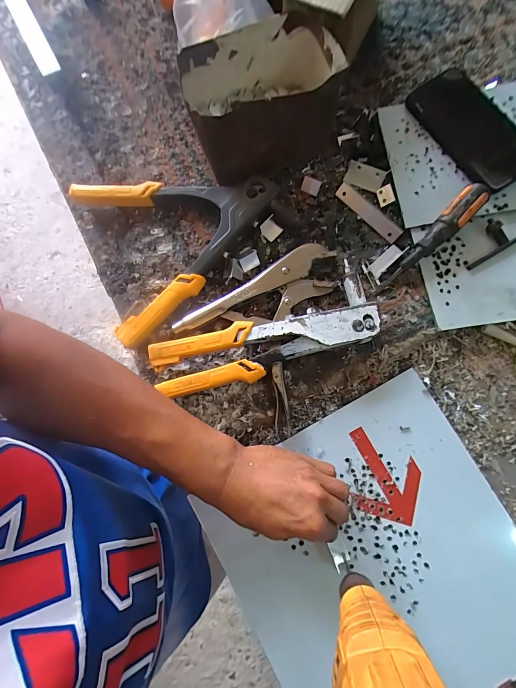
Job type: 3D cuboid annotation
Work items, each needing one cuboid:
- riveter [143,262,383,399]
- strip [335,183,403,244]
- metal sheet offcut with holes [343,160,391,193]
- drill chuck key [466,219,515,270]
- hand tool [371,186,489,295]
[{"bbox_3d":[0.008,-0.006,0.348,0.235,0.036,0.076,-20,83,-3],"label":"riveter"},{"bbox_3d":[0.135,-0.161,0.394,0.024,0.004,0.093,-43,82,-13],"label":"strip"},{"bbox_3d":[0.133,-0.209,0.399,0.046,0.005,0.027,22,83,3],"label":"metal sheet offcut with holes"},{"bbox_3d":[0.269,-0.122,0.372,0.077,0.013,0.037,-31,83,-4],"label":"drill chuck key"},{"bbox_3d":[0.195,-0.117,0.371,0.158,0.022,0.029,-45,82,6],"label":"hand tool"}]

